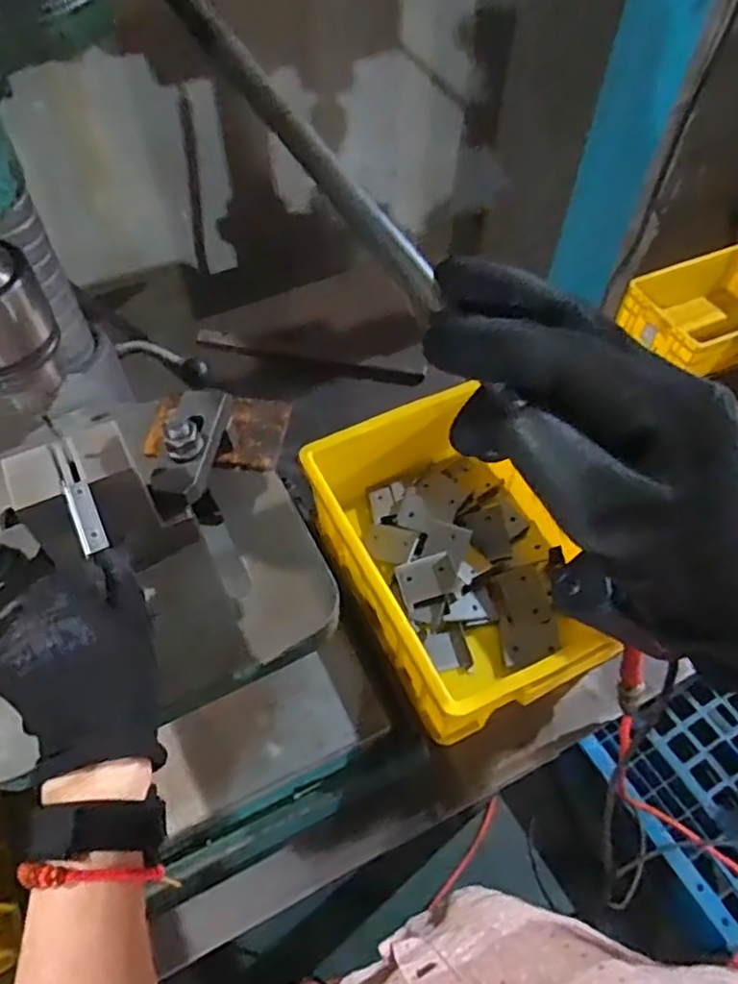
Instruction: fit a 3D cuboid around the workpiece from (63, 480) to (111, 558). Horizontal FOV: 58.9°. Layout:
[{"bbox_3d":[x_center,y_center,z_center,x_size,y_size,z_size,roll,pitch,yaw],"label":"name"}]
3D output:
[{"bbox_3d":[-0.162,0.014,0.372,0.015,0.004,0.046,-23,67,-15],"label":"workpiece"}]

